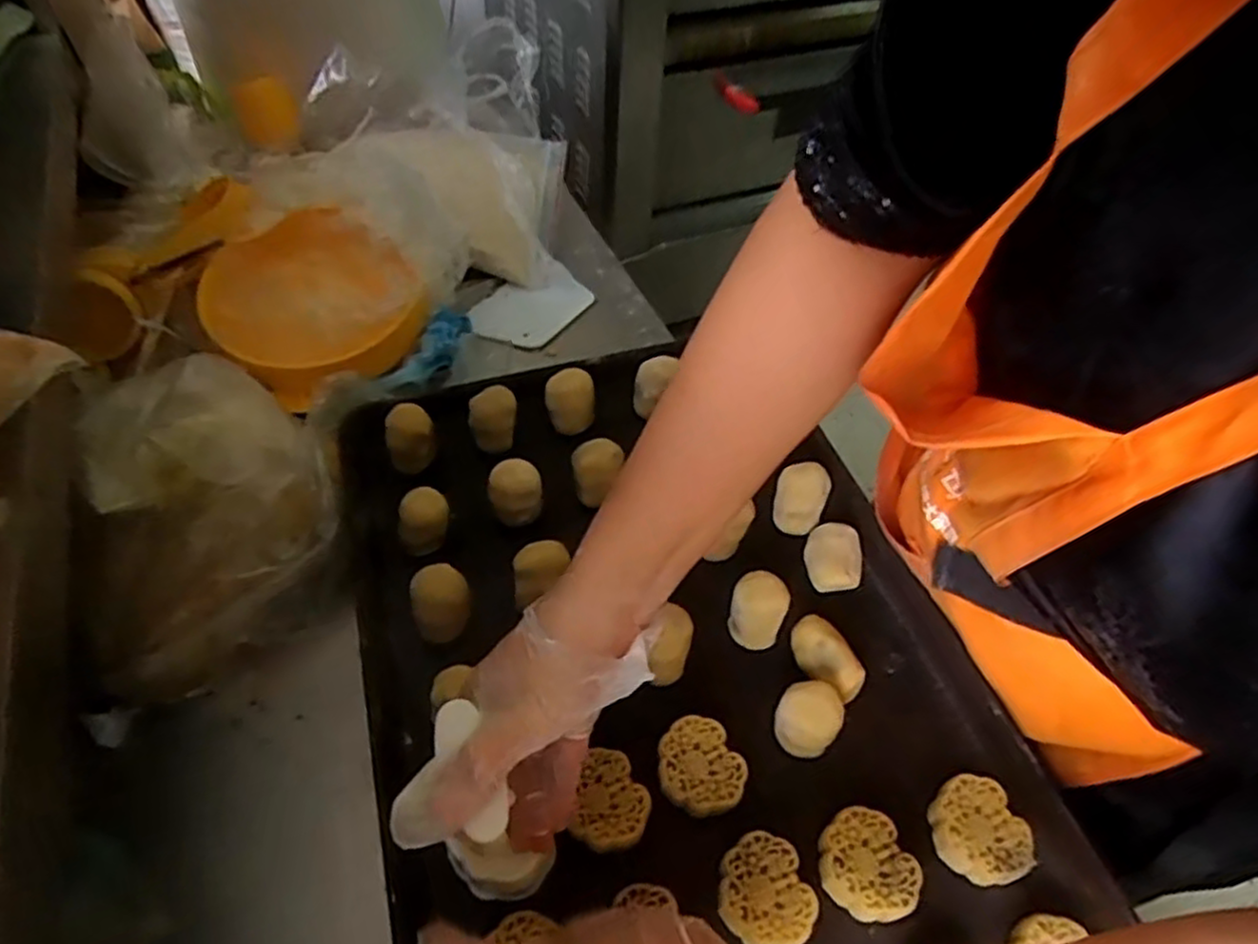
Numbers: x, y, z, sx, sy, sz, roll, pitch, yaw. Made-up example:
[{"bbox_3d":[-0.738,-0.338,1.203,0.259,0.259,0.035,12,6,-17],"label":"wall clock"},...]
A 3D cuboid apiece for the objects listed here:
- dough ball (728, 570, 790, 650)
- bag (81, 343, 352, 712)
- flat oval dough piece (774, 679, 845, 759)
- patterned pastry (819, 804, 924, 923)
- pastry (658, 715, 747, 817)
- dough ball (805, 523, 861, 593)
[{"bbox_3d":[0.092,0.099,0.530,0.038,0.048,0.035,2,51,-2],"label":"dough ball"},{"bbox_3d":[-0.340,0.025,0.596,0.189,0.114,0.257,-21,56,-19],"label":"bag"},{"bbox_3d":[0.118,0.166,0.489,0.039,0.050,0.037,38,58,24],"label":"flat oval dough piece"},{"bbox_3d":[0.144,0.239,0.446,0.051,0.023,0.059,-17,54,-17],"label":"patterned pastry"},{"bbox_3d":[0.045,0.194,0.480,0.051,0.024,0.059,-17,54,-16],"label":"pastry"},{"bbox_3d":[0.158,0.067,0.572,0.041,0.031,0.052,6,51,1],"label":"dough ball"}]

